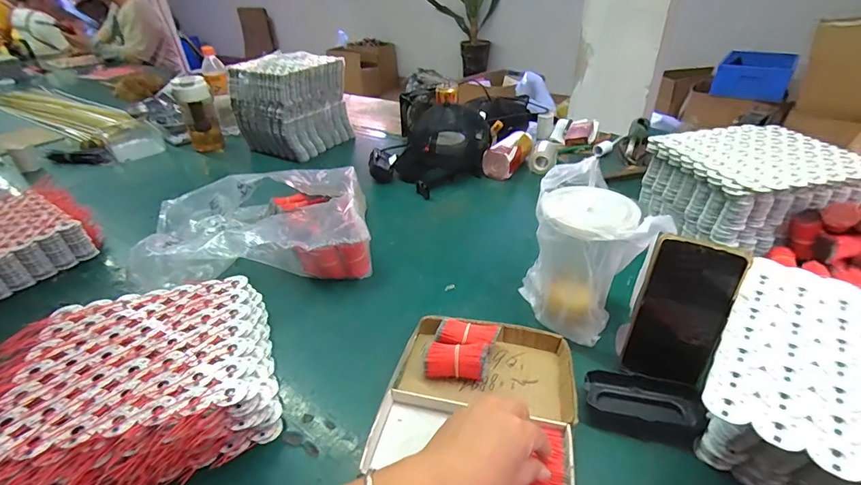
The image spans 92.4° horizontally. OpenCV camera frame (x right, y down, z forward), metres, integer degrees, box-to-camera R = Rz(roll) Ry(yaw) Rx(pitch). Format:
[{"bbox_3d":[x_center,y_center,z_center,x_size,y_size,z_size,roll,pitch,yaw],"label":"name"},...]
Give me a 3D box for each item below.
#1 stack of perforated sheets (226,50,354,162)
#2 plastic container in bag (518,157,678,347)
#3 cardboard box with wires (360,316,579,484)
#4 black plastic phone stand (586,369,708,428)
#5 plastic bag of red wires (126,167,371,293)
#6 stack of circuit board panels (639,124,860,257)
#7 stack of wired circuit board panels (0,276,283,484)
[{"bbox_3d":[-0.360,-0.360,1.097,0.191,0.226,0.231,21,41,31],"label":"stack of perforated sheets"},{"bbox_3d":[0.188,0.021,0.505,0.103,0.178,0.144,-19,37,-22],"label":"plastic container in bag"},{"bbox_3d":[0.050,0.163,0.433,0.189,0.040,0.208,5,36,14],"label":"cardboard box with wires"},{"bbox_3d":[0.228,0.166,0.443,0.114,0.016,0.047,8,36,15],"label":"black plastic phone stand"},{"bbox_3d":[-0.301,-0.030,0.709,0.359,0.105,0.293,-10,35,-10],"label":"plastic bag of red wires"},{"bbox_3d":[0.531,-0.099,0.691,0.249,0.110,0.214,-5,34,-3],"label":"stack of circuit board panels"},{"bbox_3d":[-0.309,0.146,0.437,0.258,0.086,0.227,-18,37,-20],"label":"stack of wired circuit board panels"}]

